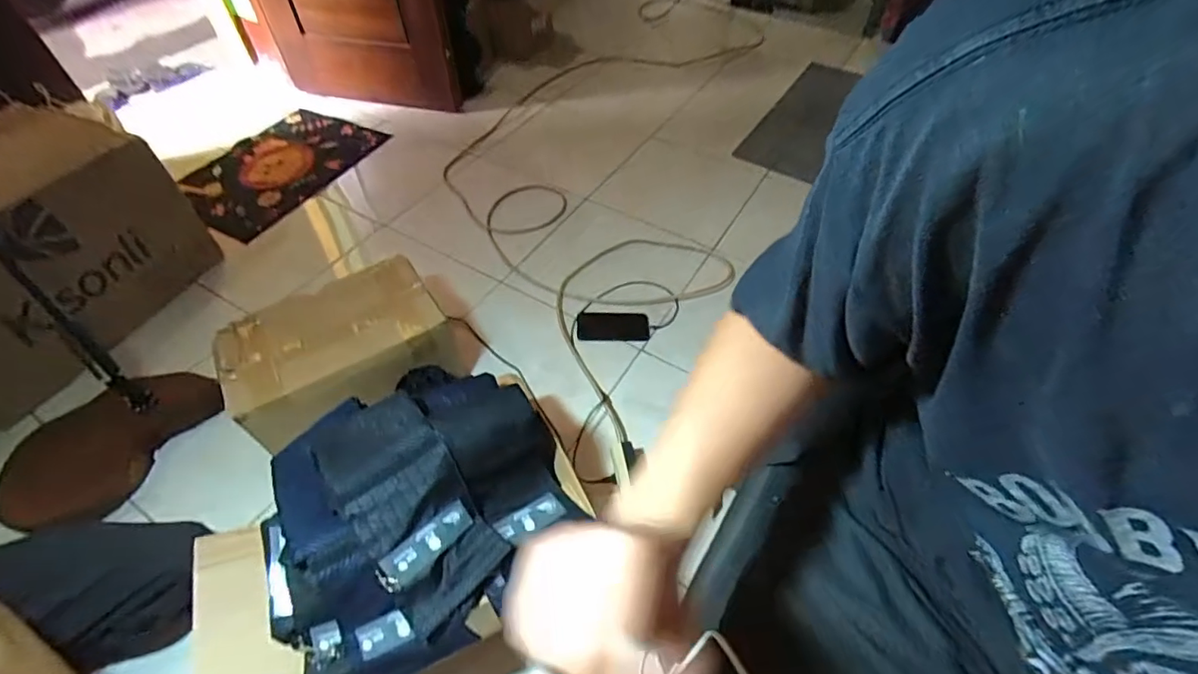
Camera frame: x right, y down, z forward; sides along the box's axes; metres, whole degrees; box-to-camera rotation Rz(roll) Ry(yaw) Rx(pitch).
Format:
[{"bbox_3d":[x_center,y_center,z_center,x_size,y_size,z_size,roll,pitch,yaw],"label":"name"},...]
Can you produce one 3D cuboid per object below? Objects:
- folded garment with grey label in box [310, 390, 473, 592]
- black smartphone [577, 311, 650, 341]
[{"bbox_3d":[-0.267,0.180,0.686,0.142,0.062,0.236,-34,59,-25],"label":"folded garment with grey label in box"},{"bbox_3d":[0.033,-0.027,1.222,0.164,0.007,0.084,-1,51,-2],"label":"black smartphone"}]

